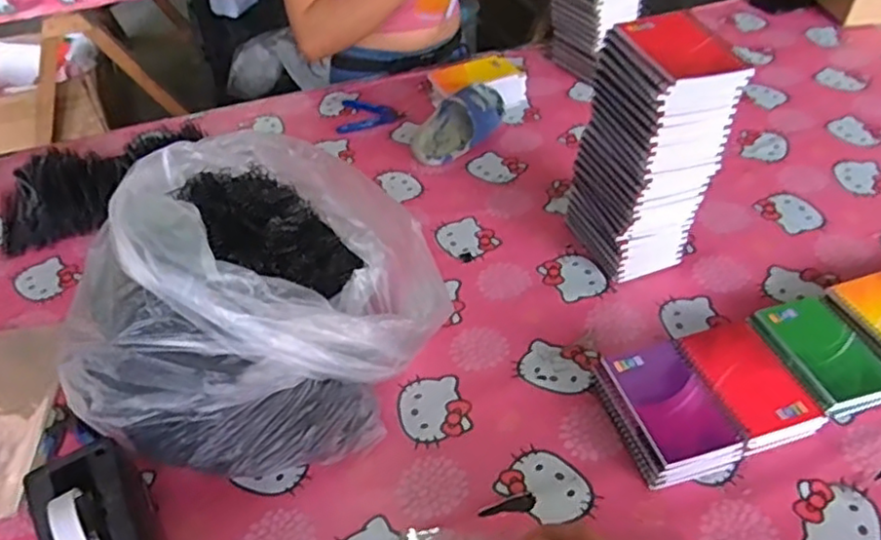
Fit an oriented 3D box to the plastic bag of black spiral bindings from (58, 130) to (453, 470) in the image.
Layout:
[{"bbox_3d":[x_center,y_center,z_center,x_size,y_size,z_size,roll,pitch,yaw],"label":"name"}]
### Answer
[{"bbox_3d":[-0.179,0.028,0.691,0.290,0.213,0.342,14,47,18],"label":"plastic bag of black spiral bindings"}]

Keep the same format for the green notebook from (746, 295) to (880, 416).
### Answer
[{"bbox_3d":[0.409,0.089,0.718,0.107,0.022,0.139,-15,45,-11],"label":"green notebook"}]

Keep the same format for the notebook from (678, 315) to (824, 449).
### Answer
[{"bbox_3d":[0.315,0.114,0.690,0.099,0.032,0.141,-15,45,-10],"label":"notebook"}]

